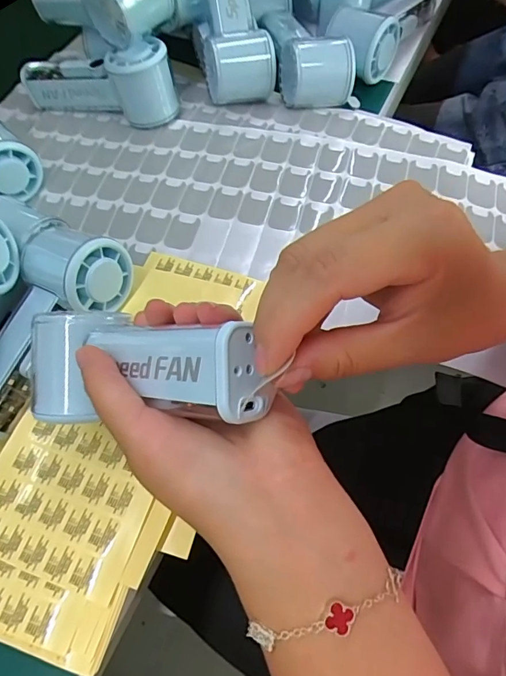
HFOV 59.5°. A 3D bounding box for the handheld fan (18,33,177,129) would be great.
[{"bbox_3d":[-0.152,-0.255,0.435,0.147,0.064,0.044,17,62,12],"label":"handheld fan"}]

